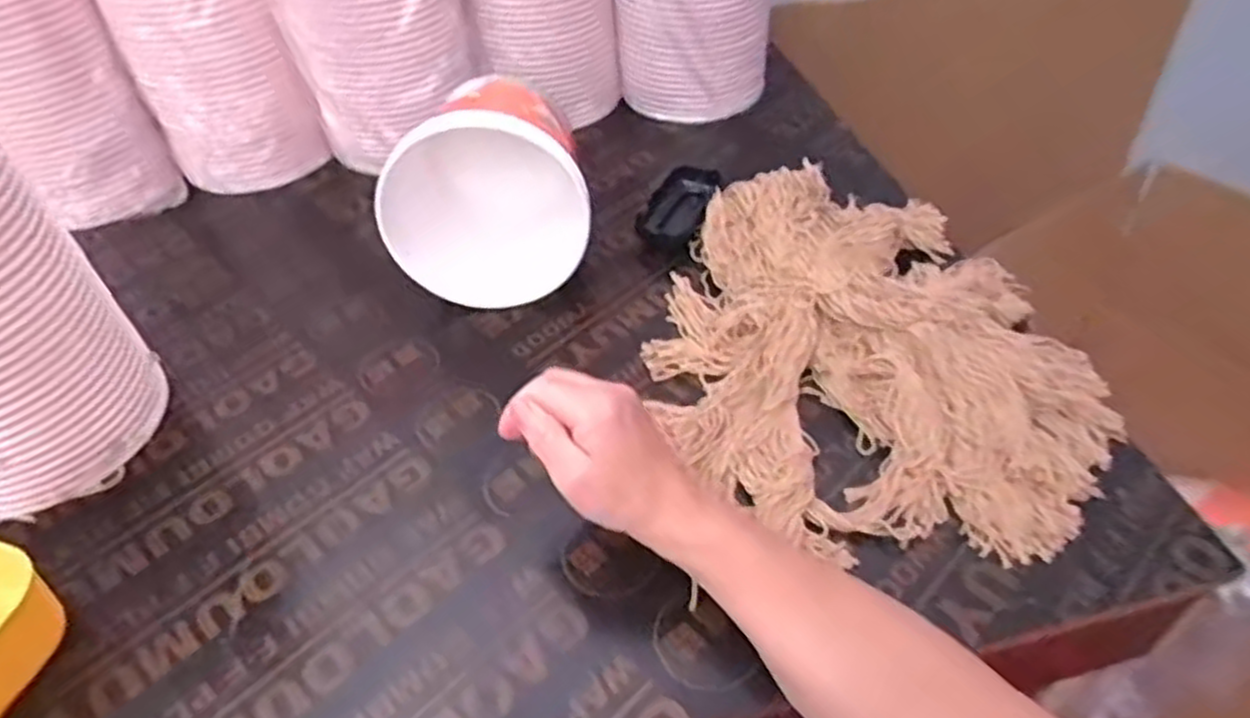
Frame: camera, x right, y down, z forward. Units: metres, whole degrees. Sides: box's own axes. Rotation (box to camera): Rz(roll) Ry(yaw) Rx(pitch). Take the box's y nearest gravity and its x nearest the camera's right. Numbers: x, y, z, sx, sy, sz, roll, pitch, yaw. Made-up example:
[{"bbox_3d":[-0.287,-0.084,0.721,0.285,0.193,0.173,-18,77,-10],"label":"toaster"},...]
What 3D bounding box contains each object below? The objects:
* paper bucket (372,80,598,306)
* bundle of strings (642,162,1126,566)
[{"bbox_3d":[-0.115,-0.151,0.669,0.166,0.163,0.152,-5,46,0],"label":"paper bucket"},{"bbox_3d":[0.175,-0.022,0.590,0.292,0.057,0.351,-5,46,-1],"label":"bundle of strings"}]

